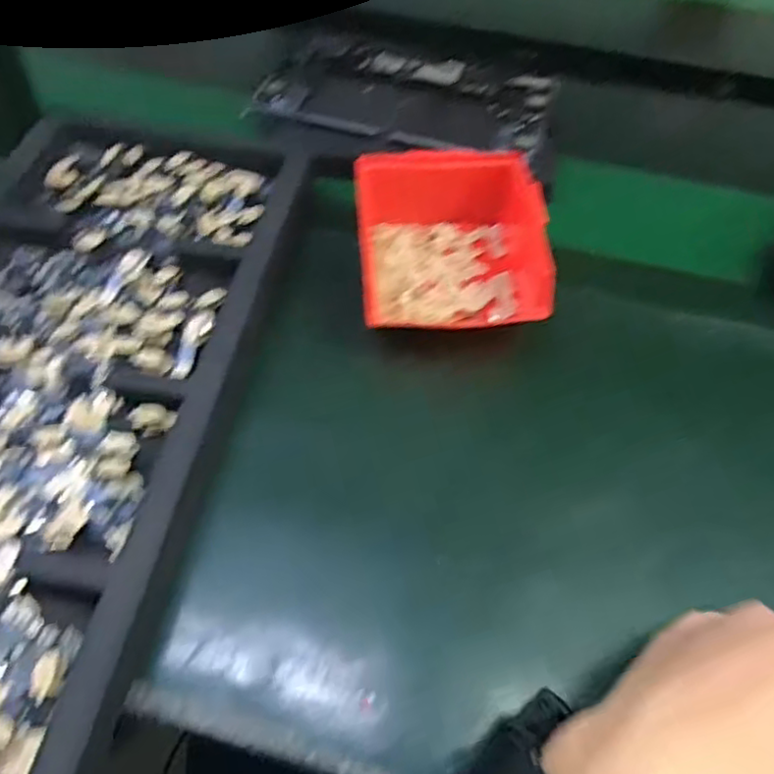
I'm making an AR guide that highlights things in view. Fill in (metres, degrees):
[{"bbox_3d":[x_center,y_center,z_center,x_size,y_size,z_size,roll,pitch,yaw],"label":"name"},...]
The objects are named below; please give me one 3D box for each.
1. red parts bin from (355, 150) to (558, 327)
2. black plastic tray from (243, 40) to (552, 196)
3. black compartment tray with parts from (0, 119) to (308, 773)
[{"bbox_3d":[0.043,-0.105,0.470,0.127,0.061,0.133,2,53,-3],"label":"red parts bin"},{"bbox_3d":[0.026,-0.267,0.608,0.270,0.024,0.181,15,53,7],"label":"black plastic tray"},{"bbox_3d":[-0.210,0.000,0.404,0.228,0.034,0.468,9,54,2],"label":"black compartment tray with parts"}]

